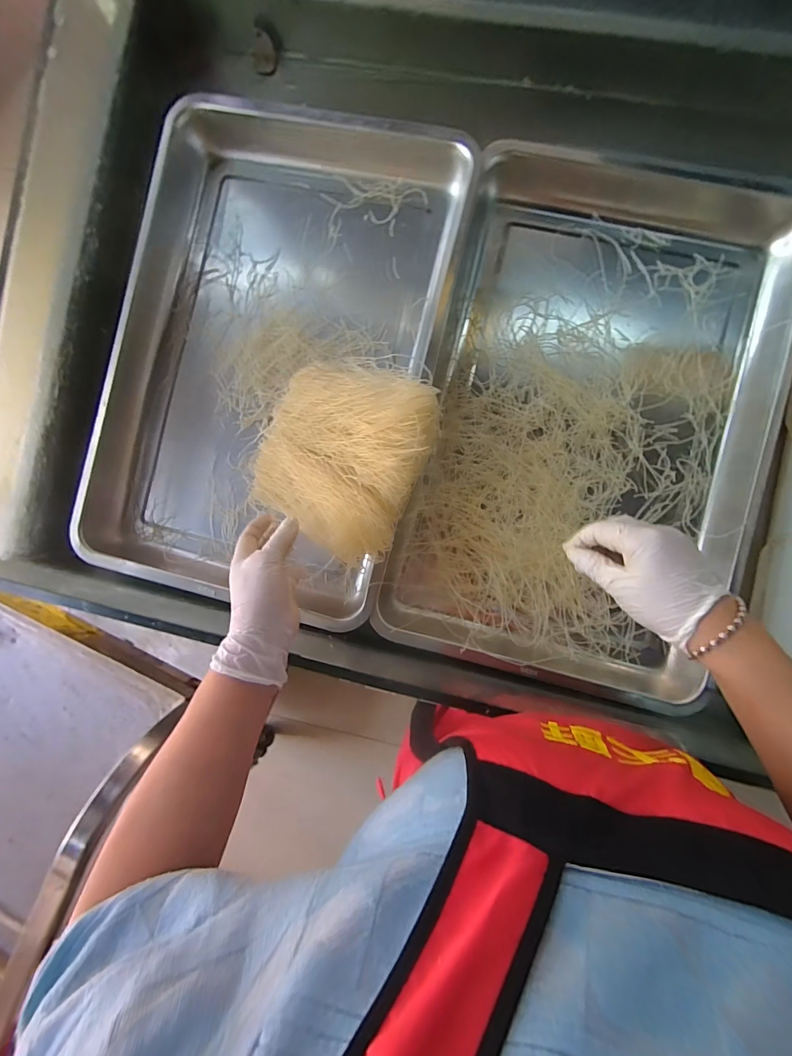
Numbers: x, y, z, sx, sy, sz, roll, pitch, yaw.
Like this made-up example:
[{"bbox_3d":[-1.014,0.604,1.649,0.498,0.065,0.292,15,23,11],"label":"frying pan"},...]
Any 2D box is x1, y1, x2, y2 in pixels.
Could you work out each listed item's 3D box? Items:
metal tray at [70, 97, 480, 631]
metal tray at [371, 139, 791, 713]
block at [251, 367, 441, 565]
[{"bbox_3d":[-0.155,-0.202,0.511,0.407,0.072,0.608,12,93,8],"label":"metal tray"},{"bbox_3d":[0.227,-0.137,0.483,0.373,0.078,0.621,14,91,5],"label":"metal tray"},{"bbox_3d":[-0.064,-0.086,0.458,0.203,0.041,0.201,27,93,32],"label":"block"}]

